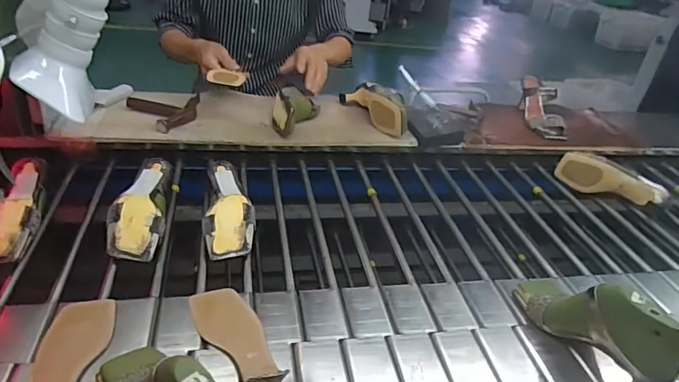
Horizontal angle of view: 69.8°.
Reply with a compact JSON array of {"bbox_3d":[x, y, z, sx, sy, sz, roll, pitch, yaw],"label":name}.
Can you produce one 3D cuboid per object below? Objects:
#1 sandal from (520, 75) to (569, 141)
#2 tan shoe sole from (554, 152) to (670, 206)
[{"bbox_3d":[0.527,-0.220,1.273,0.088,0.096,0.219,-2,60,-16],"label":"sandal"},{"bbox_3d":[0.594,-0.017,1.069,0.224,0.077,0.065,23,34,25],"label":"tan shoe sole"}]

